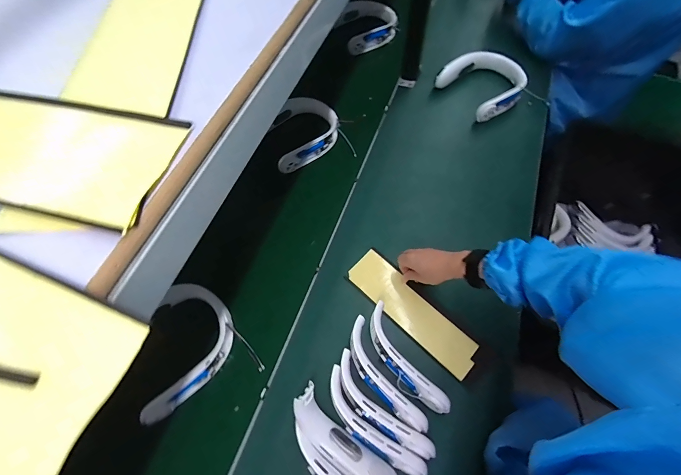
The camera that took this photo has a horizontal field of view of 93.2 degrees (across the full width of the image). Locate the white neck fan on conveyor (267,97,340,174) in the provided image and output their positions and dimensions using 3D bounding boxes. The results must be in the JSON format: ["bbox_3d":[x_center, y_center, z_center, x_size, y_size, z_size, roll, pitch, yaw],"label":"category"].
[{"bbox_3d":[-0.099,-0.264,0.811,0.199,0.049,0.164,-32,66,-14],"label":"white neck fan on conveyor"}]

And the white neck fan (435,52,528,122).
[{"bbox_3d":[0.381,-0.412,0.853,0.182,0.067,0.183,-31,66,-13],"label":"white neck fan"}]

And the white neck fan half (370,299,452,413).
[{"bbox_3d":[0.104,0.213,0.554,0.056,0.050,0.201,-29,65,-12],"label":"white neck fan half"}]

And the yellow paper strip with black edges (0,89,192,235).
[{"bbox_3d":[-0.245,-0.069,0.227,0.273,0.007,0.089,12,64,9],"label":"yellow paper strip with black edges"}]

